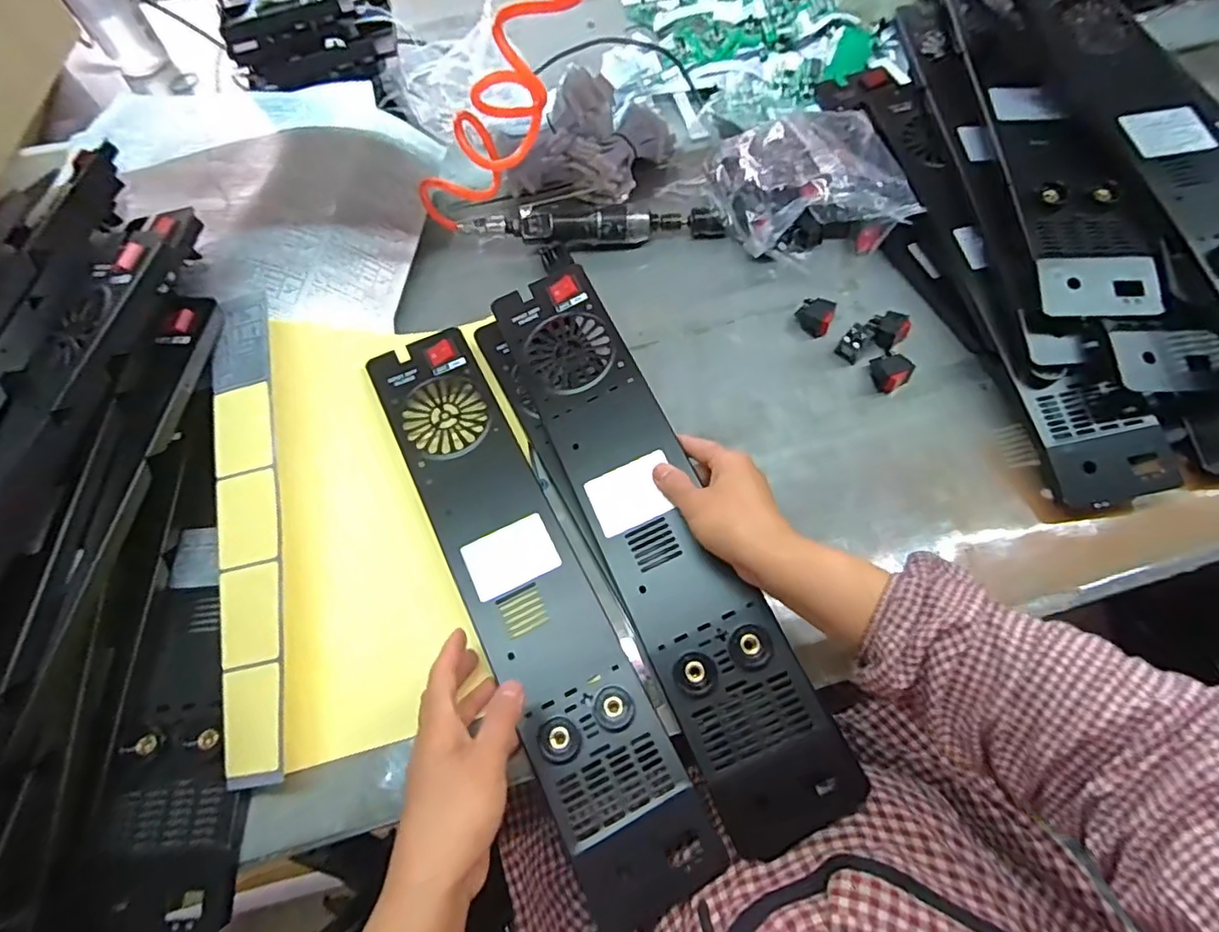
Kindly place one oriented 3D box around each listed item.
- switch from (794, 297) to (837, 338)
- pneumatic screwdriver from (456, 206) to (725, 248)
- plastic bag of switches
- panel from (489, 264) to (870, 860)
[{"bbox_3d":[0.208,-0.153,0.602,0.035,0.021,0.034,22,66,12],"label":"switch"},{"bbox_3d":[-0.015,-0.260,0.651,0.281,0.045,0.033,-4,63,0],"label":"pneumatic screwdriver"},{"bbox_3d":[0.201,-0.303,0.622,0.167,0.100,0.200,-17,64,-6],"label":"plastic bag of switches"},{"bbox_3d":[0.028,0.040,0.478,0.107,0.036,0.494,-23,70,-9],"label":"panel"}]

